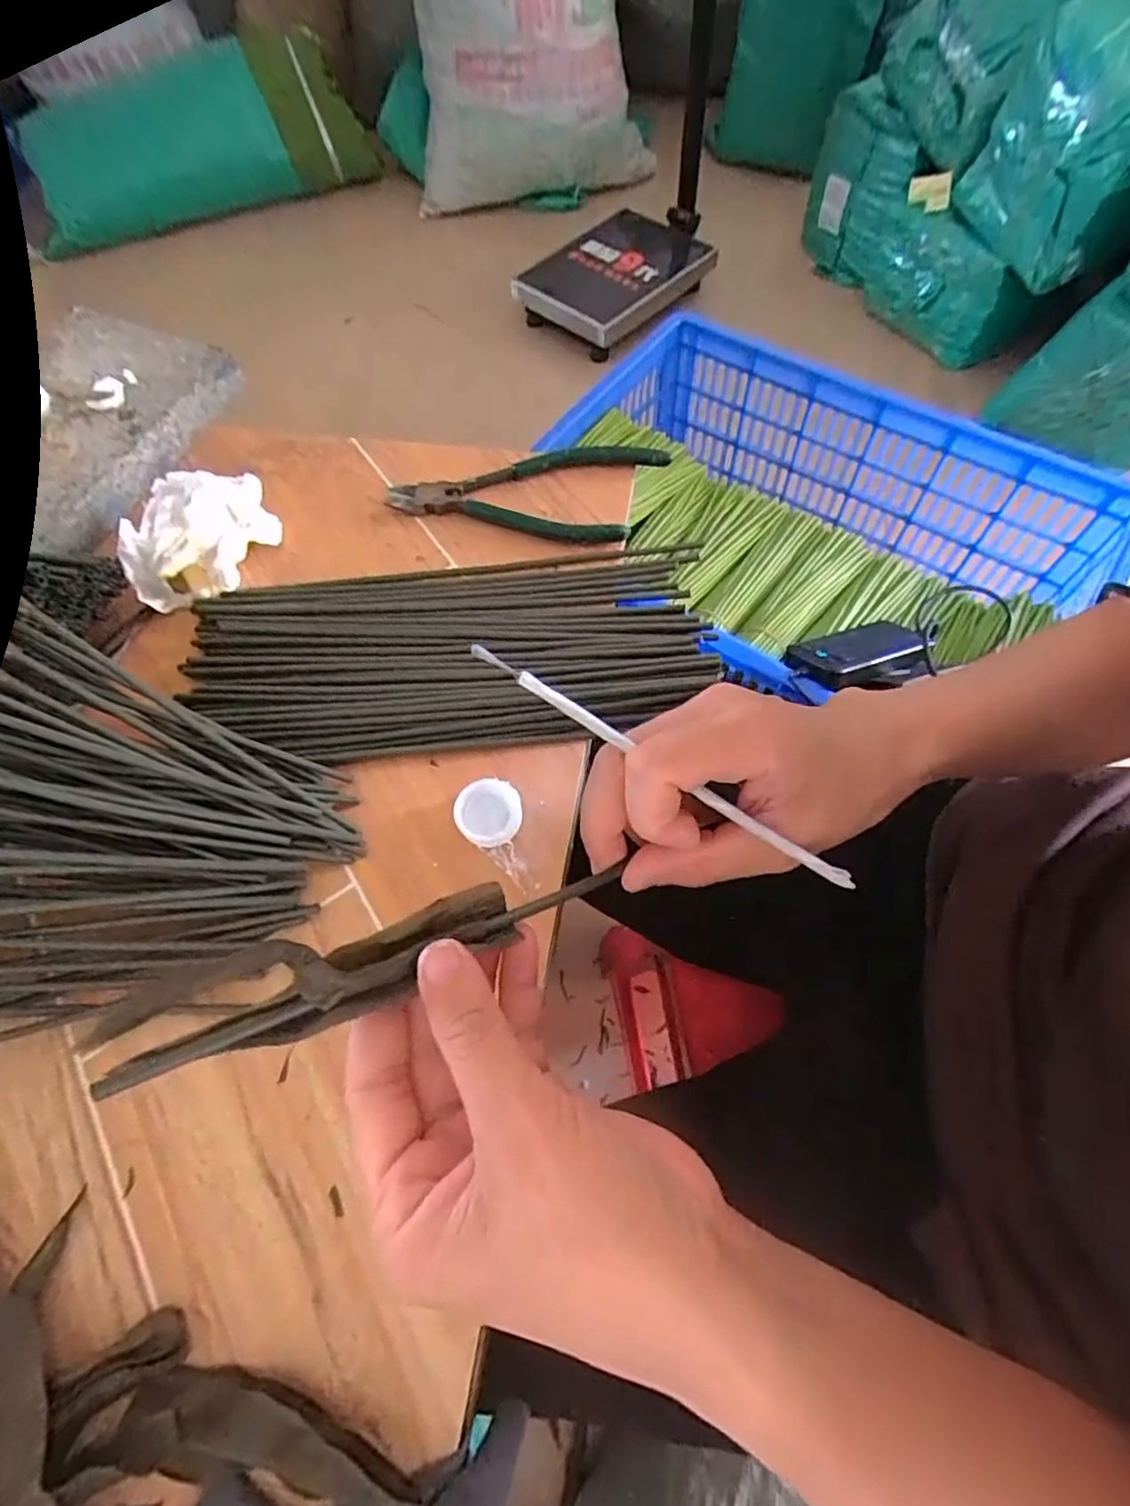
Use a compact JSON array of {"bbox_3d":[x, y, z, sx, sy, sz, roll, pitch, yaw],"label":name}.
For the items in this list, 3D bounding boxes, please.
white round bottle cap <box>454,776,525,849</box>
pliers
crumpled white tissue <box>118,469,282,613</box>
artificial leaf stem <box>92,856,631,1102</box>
[{"bbox_3d":[-0.038,0.030,0.325,0.032,0.013,0.032,-1,65,3],"label":"white round bottle cap"},{"bbox_3d":[-0.025,-0.165,0.418,0.179,0.013,0.071,0,65,3],"label":"pliers"},{"bbox_3d":[-0.225,-0.136,0.402,0.082,0.032,0.087,-9,65,-3],"label":"crumpled white tissue"},{"bbox_3d":[-0.049,0.056,0.190,0.148,0.019,0.024,-14,62,-30],"label":"artificial leaf stem"}]

